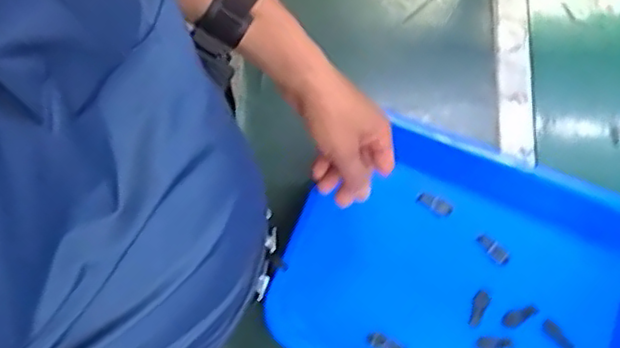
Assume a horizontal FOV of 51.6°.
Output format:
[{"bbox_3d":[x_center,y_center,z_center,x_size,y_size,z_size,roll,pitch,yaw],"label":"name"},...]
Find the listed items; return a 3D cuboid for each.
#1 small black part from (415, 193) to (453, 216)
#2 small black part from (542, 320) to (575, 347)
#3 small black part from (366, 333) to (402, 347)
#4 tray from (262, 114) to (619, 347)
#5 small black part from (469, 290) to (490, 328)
[{"bbox_3d":[0.136,0.033,0.698,0.039,0.006,0.014,28,75,10],"label":"small black part"},{"bbox_3d":[0.252,0.166,0.652,0.013,0.004,0.038,-33,64,-11],"label":"small black part"},{"bbox_3d":[0.077,0.175,0.657,0.039,0.006,0.015,23,74,8],"label":"small black part"},{"bbox_3d":[0.161,0.106,0.658,0.358,0.061,0.267,21,74,8],"label":"tray"},{"bbox_3d":[0.173,0.138,0.660,0.014,0.016,0.036,22,74,8],"label":"small black part"}]

